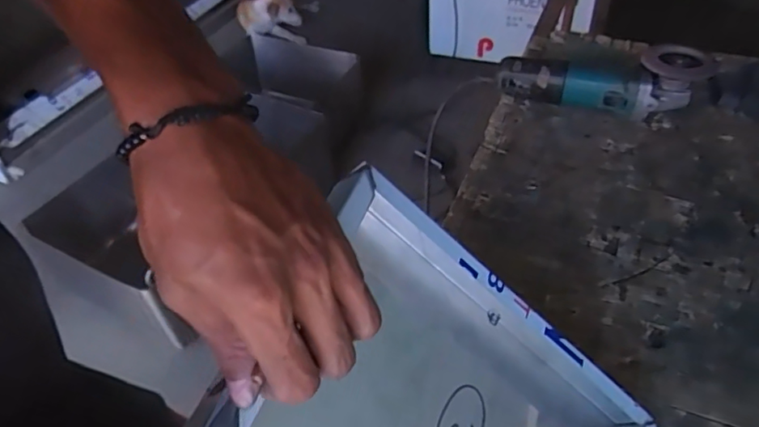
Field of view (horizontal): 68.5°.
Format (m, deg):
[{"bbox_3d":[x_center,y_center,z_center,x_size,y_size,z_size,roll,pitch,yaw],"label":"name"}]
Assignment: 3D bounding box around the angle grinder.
[{"bbox_3d":[0.309,-0.190,0.802,0.264,0.103,0.083,6,45,12],"label":"angle grinder"}]

